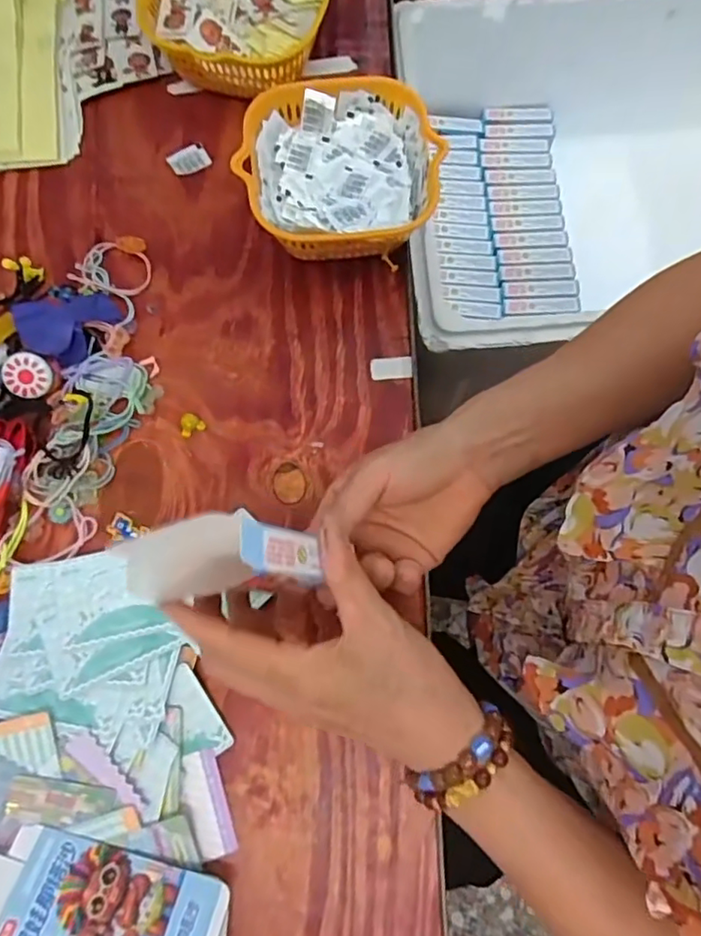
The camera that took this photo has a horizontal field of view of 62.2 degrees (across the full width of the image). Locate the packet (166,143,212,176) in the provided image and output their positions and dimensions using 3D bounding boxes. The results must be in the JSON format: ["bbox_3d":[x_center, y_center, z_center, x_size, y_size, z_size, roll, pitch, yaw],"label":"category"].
[{"bbox_3d":[-0.137,-0.262,0.493,0.033,0.004,0.025,-31,79,-9],"label":"packet"}]

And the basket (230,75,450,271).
[{"bbox_3d":[-0.008,-0.219,0.451,0.144,0.065,0.137,-5,76,-3],"label":"basket"}]

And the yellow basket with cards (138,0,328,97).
[{"bbox_3d":[-0.108,-0.383,0.487,0.165,0.065,0.142,15,76,2],"label":"yellow basket with cards"}]

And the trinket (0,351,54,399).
[{"bbox_3d":[-0.231,-0.066,0.416,0.033,0.004,0.032,-3,105,-10],"label":"trinket"}]

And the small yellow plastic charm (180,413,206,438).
[{"bbox_3d":[-0.118,-0.033,0.431,0.018,0.004,0.017,0,76,-2],"label":"small yellow plastic charm"}]

